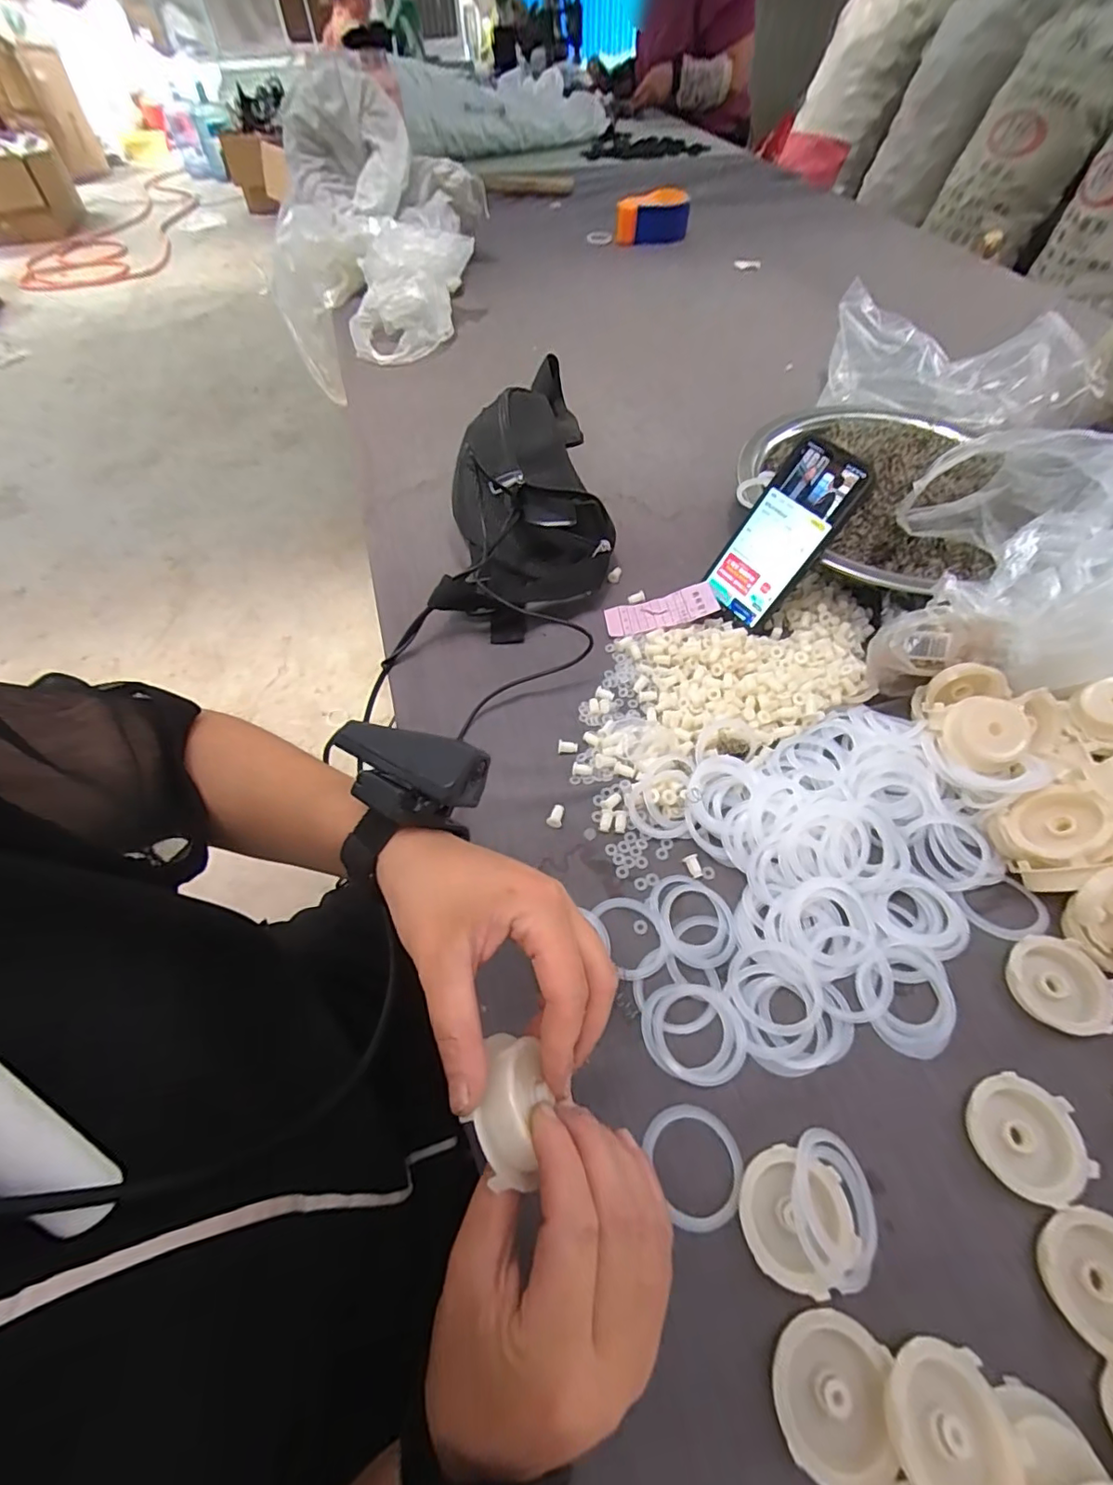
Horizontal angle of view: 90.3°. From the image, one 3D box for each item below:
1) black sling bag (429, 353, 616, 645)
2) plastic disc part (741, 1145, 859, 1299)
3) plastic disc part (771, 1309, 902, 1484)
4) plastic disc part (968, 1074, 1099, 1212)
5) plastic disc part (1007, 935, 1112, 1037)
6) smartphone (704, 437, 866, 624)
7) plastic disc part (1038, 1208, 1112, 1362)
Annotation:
[{"bbox_3d":[-0.032,-0.290,0.606,0.165,0.086,0.408,-2,54,-1],"label":"black sling bag"},{"bbox_3d":[0.119,0.237,0.276,0.052,0.014,0.052,19,56,14],"label":"plastic disc part"},{"bbox_3d":[0.120,0.285,0.241,0.048,0.009,0.052,0,54,0],"label":"plastic disc part"},{"bbox_3d":[0.249,0.209,0.293,0.051,0.016,0.054,0,54,0],"label":"plastic disc part"},{"bbox_3d":[0.304,0.147,0.335,0.051,0.016,0.053,-6,54,-4],"label":"plastic disc part"},{"bbox_3d":[0.196,-0.181,0.487,0.014,0.147,0.072,-2,45,-44],"label":"smartphone"},{"bbox_3d":[0.261,0.256,0.262,0.051,0.014,0.053,-6,54,-4],"label":"plastic disc part"}]

